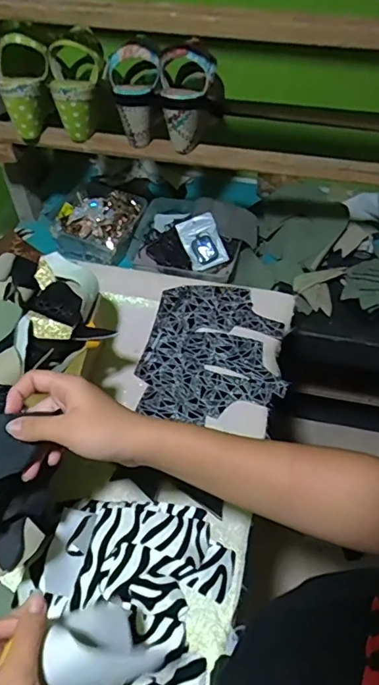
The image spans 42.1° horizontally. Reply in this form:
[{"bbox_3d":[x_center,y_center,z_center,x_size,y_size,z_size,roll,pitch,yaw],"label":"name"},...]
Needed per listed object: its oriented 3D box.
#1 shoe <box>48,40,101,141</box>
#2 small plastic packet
[{"bbox_3d":[-0.168,-0.381,0.747,0.078,0.128,0.062,-6,52,-7],"label":"shoe"},{"bbox_3d":[0.025,-0.183,0.901,0.068,0.011,0.099,-24,89,1],"label":"small plastic packet"}]

